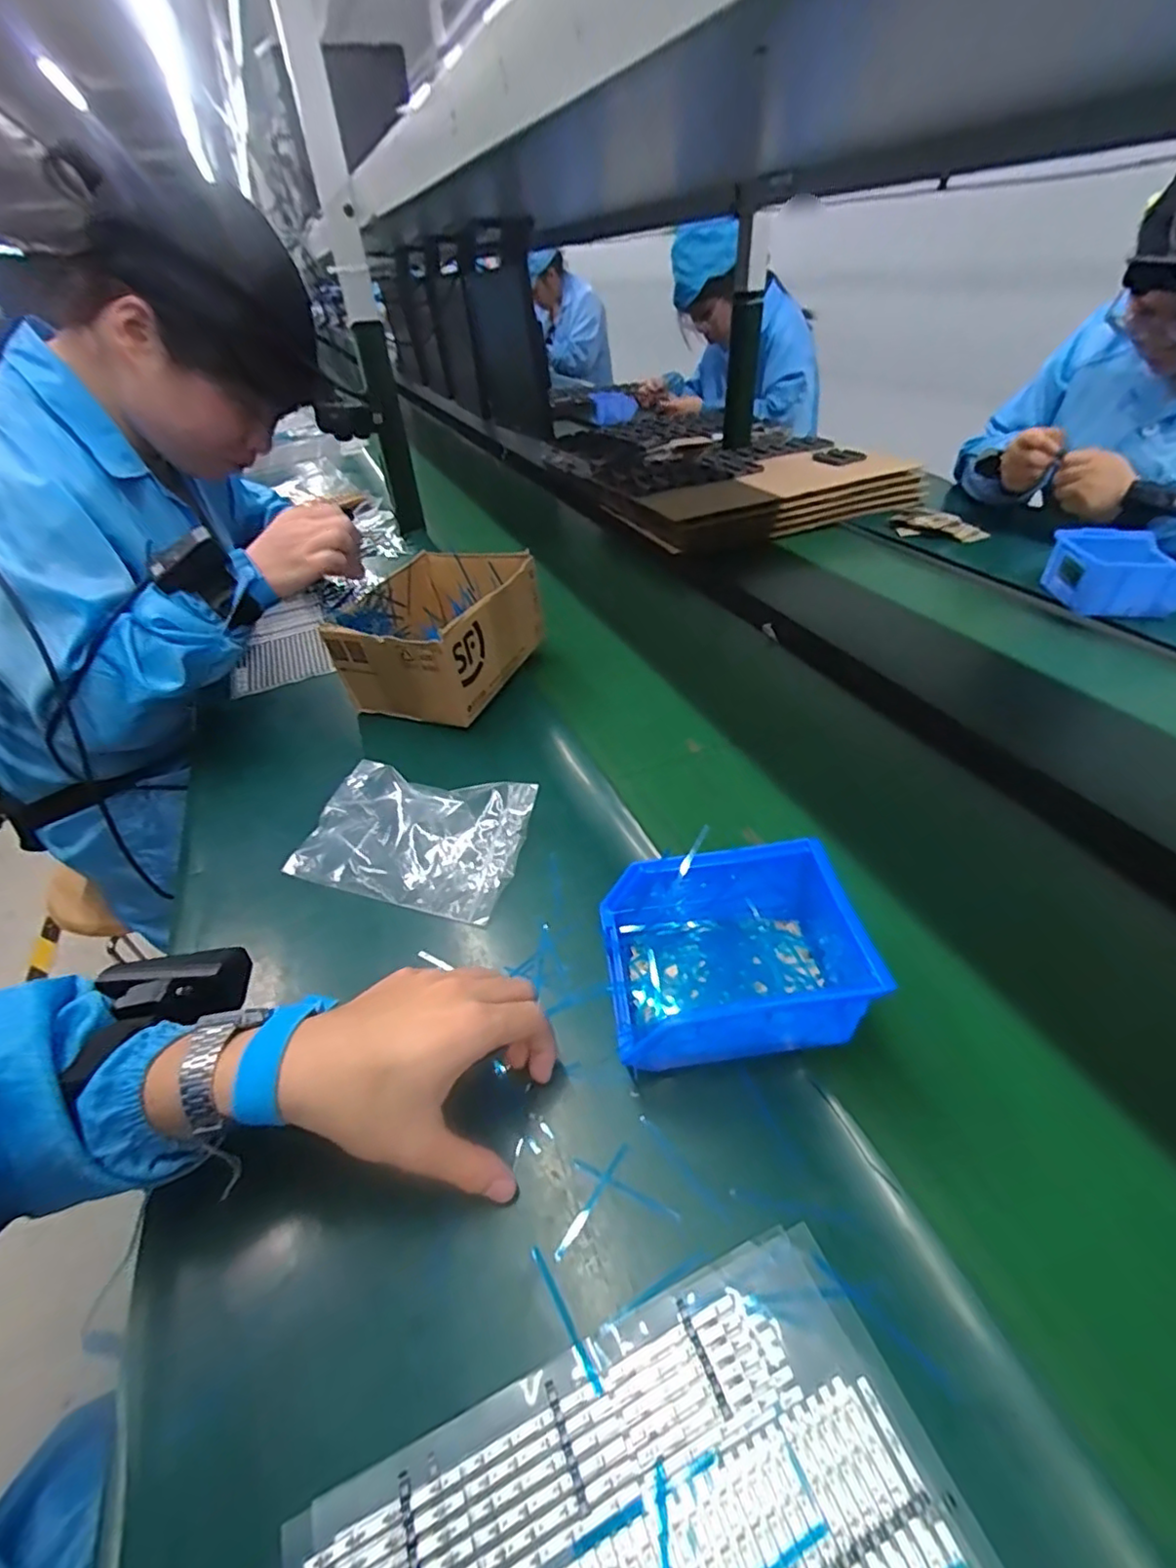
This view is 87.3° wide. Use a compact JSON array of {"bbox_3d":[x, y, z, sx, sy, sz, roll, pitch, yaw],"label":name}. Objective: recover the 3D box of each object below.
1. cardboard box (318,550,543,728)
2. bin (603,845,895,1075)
[{"bbox_3d":[-0.157,-0.167,0.679,0.153,0.104,0.202,12,44,19],"label":"cardboard box"},{"bbox_3d":[0.082,0.104,0.363,0.138,0.077,0.106,-8,41,-1],"label":"bin"}]

